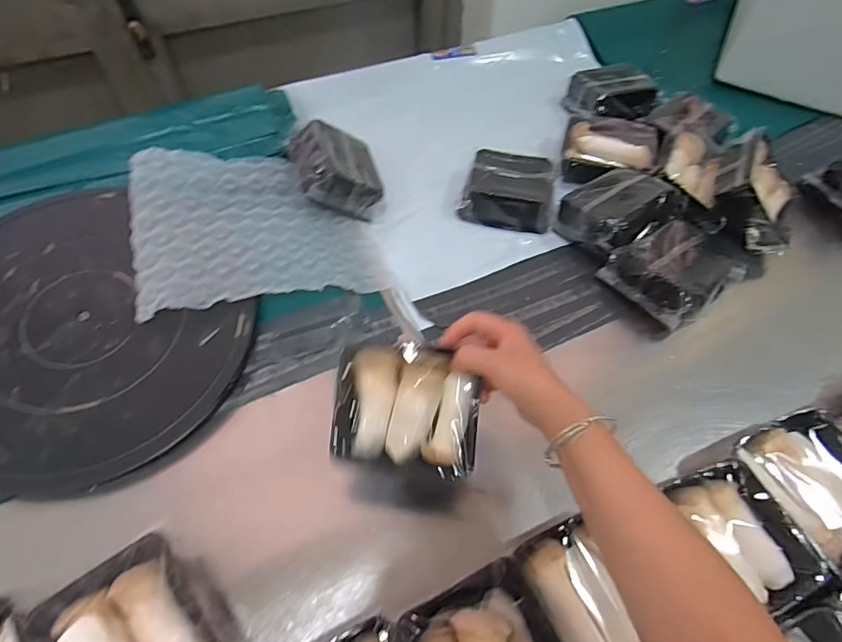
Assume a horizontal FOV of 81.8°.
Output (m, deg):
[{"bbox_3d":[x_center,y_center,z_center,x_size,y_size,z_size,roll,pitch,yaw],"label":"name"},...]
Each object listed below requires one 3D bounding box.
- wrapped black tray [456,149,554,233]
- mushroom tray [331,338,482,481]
[{"bbox_3d":[0.135,-0.199,0.739,0.136,0.058,0.109,13,57,6],"label":"wrapped black tray"},{"bbox_3d":[-0.013,0.081,0.482,0.138,0.043,0.119,7,90,9],"label":"mushroom tray"}]

